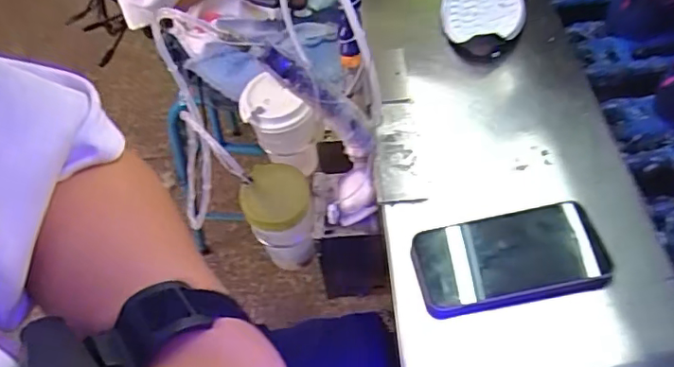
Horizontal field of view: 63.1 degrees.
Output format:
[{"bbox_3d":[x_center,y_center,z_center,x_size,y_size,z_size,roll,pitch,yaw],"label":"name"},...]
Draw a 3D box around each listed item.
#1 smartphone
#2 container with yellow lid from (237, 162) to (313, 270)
[{"bbox_3d":[0.151,0.067,0.483,0.161,0.017,0.080,-13,53,1],"label":"smartphone"},{"bbox_3d":[-0.064,0.044,0.639,0.072,0.121,0.077,-2,54,3],"label":"container with yellow lid"}]

